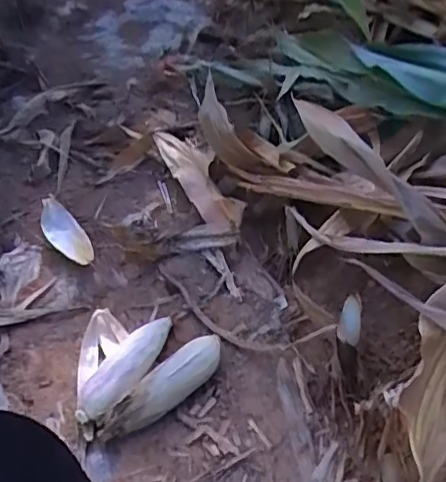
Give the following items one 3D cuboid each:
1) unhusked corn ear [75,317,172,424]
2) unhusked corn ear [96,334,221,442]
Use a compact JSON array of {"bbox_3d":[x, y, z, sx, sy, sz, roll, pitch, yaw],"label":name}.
[{"bbox_3d":[-0.139,0.183,0.899,0.070,0.054,0.213,17,43,20],"label":"unhusked corn ear"},{"bbox_3d":[-0.080,0.209,0.867,0.048,0.053,0.220,31,49,32],"label":"unhusked corn ear"}]

